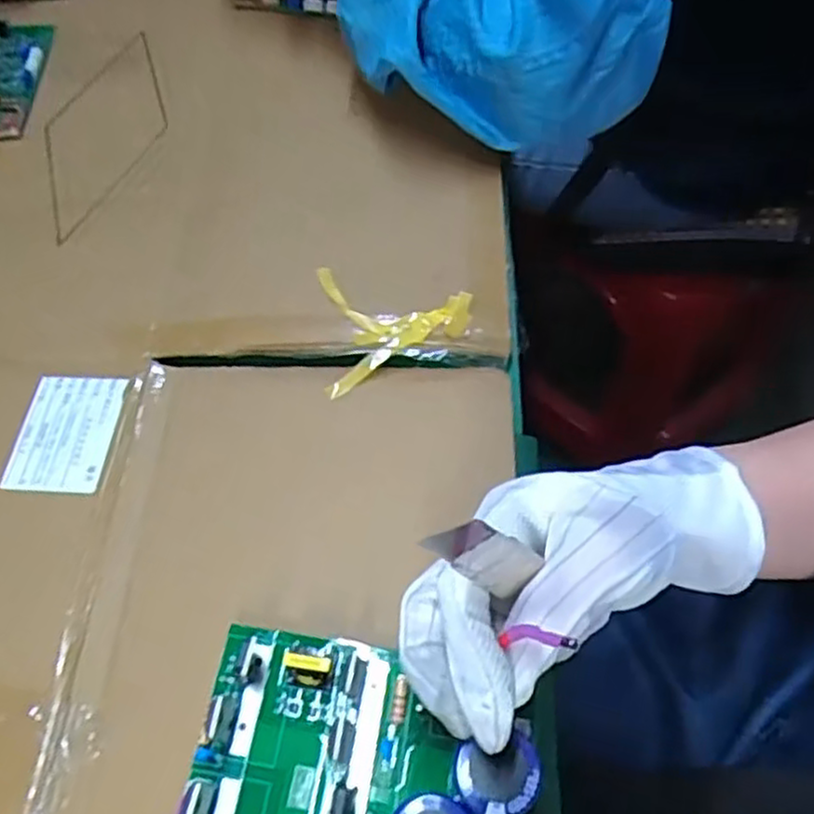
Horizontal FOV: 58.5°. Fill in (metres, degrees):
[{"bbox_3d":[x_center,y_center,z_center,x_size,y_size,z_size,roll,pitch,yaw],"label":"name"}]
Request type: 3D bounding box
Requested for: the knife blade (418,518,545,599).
[{"bbox_3d":[0.026,0.048,0.233,0.017,0.060,0.004,-39,49,9],"label":"knife blade"}]

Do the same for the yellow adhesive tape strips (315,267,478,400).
[{"bbox_3d":[-0.006,-0.045,0.410,0.084,0.012,0.077,-3,59,0],"label":"yellow adhesive tape strips"}]

